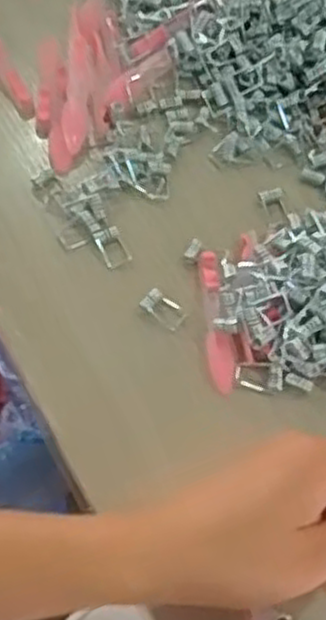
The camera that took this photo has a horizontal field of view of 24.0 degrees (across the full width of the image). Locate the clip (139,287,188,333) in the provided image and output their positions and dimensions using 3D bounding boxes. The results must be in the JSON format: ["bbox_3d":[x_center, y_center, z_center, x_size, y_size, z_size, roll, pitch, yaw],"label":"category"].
[{"bbox_3d":[0.000,-0.001,0.399,0.025,0.004,0.014,38,65,15],"label":"clip"}]

